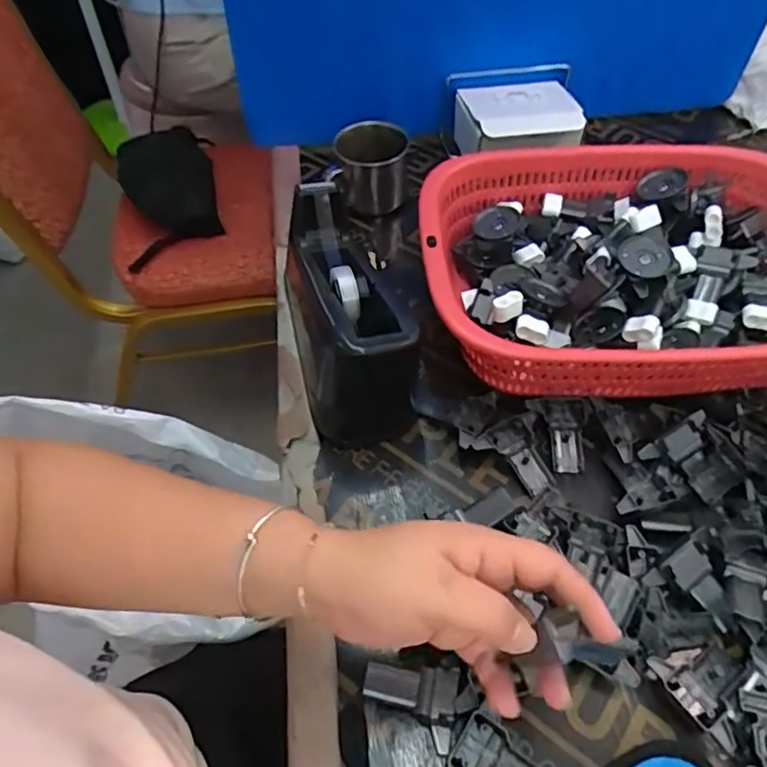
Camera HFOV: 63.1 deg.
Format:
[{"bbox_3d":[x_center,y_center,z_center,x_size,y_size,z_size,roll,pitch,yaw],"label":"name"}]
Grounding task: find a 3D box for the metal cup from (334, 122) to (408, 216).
[{"bbox_3d":[-0.012,-0.222,0.662,0.070,0.082,0.080,-5,53,-4],"label":"metal cup"}]

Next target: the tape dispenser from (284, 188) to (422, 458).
[{"bbox_3d":[-0.026,-0.062,0.505,0.091,0.096,0.193,-11,53,-8],"label":"tape dispenser"}]

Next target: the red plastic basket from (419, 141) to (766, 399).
[{"bbox_3d":[0.204,-0.092,0.535,0.338,0.097,0.245,-1,52,0],"label":"red plastic basket"}]

